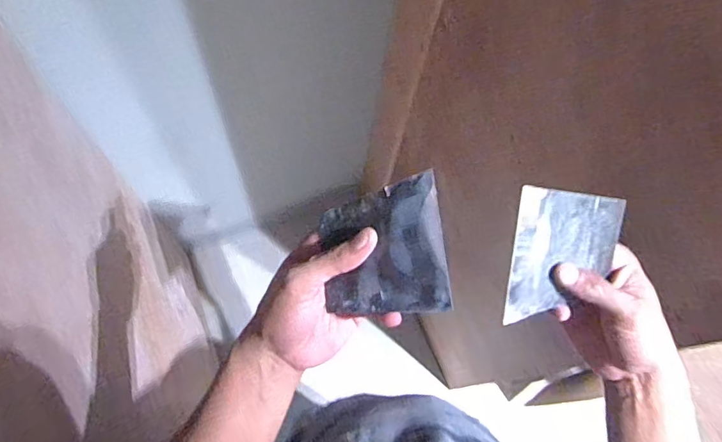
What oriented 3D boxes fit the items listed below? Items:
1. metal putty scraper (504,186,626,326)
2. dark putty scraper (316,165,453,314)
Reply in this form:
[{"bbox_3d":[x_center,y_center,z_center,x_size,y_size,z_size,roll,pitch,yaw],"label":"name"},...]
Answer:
[{"bbox_3d":[0.164,0.025,0.387,0.099,0.004,0.106,-4,110,-18],"label":"metal putty scraper"},{"bbox_3d":[0.015,0.021,0.354,0.096,0.004,0.094,-12,75,27],"label":"dark putty scraper"}]

